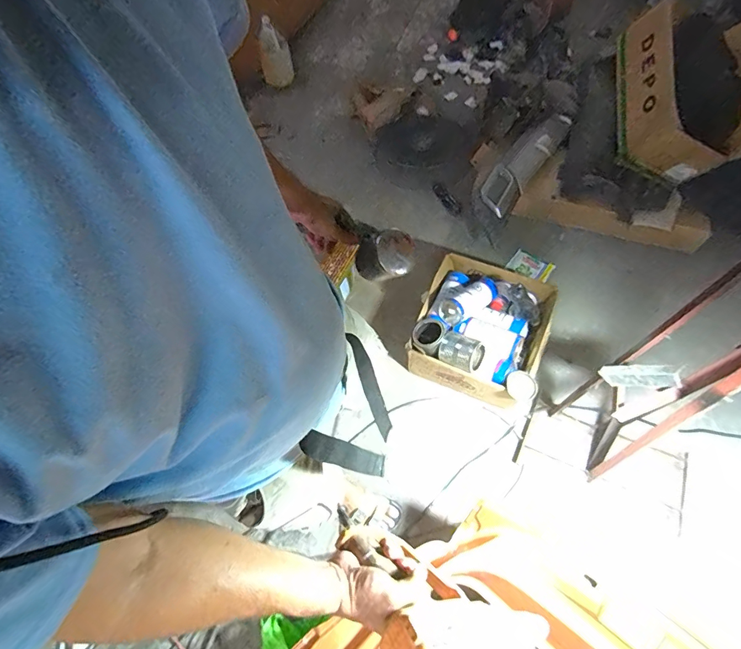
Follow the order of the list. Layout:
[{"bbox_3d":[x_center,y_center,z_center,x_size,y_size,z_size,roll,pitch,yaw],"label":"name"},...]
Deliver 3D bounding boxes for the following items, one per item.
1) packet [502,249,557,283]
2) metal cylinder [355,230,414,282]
[{"bbox_3d":[0.614,-0.224,1.573,0.156,0.039,0.107,36,72,17],"label":"packet"},{"bbox_3d":[0.029,-0.115,0.714,0.073,0.093,0.078,-13,89,-40],"label":"metal cylinder"}]

